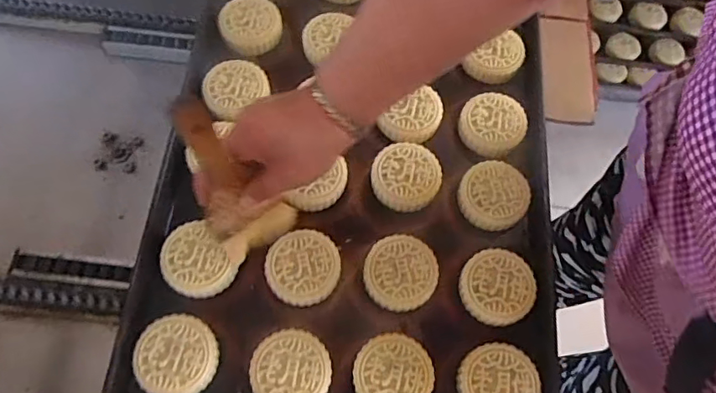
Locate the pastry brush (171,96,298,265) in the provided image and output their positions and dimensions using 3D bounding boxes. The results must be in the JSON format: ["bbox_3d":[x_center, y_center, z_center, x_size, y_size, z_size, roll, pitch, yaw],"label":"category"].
[{"bbox_3d":[-0.101,-0.010,0.427,0.074,0.221,0.017,-35,66,-13],"label":"pastry brush"}]

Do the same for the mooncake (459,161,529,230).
[{"bbox_3d":[0.141,-0.002,0.550,0.069,0.023,0.070,2,66,-4],"label":"mooncake"}]

